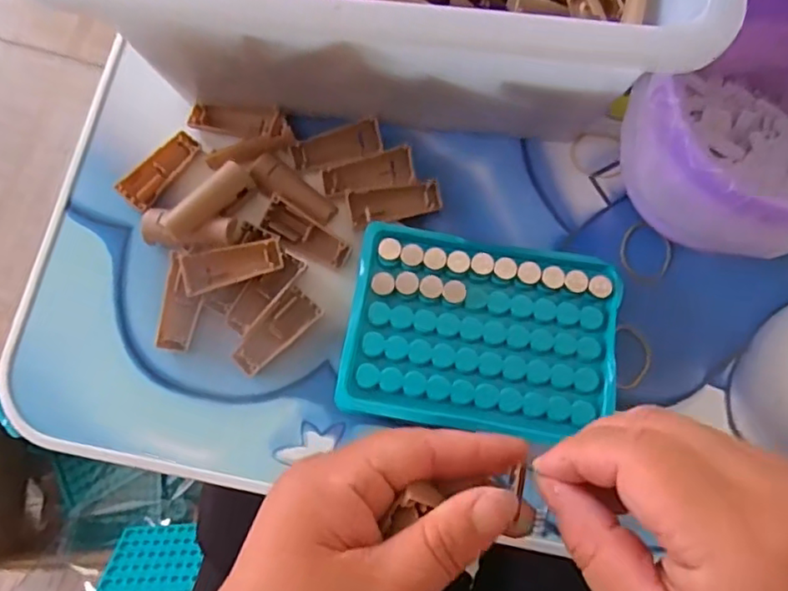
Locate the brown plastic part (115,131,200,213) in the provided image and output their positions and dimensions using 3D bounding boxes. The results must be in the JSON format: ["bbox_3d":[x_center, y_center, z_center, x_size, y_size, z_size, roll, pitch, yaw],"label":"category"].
[{"bbox_3d":[-0.128,-0.069,0.330,0.020,0.011,0.049,36,80,9],"label":"brown plastic part"}]

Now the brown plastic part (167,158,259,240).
[{"bbox_3d":[-0.095,-0.048,0.312,0.018,0.010,0.050,41,69,10],"label":"brown plastic part"}]

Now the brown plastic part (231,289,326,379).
[{"bbox_3d":[-0.060,0.019,0.307,0.020,0.006,0.048,43,81,10],"label":"brown plastic part"}]

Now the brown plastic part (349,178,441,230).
[{"bbox_3d":[0.001,-0.051,0.327,0.049,0.009,0.018,-14,77,-2],"label":"brown plastic part"}]

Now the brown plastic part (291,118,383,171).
[{"bbox_3d":[-0.031,-0.082,0.332,0.048,0.005,0.019,-17,77,-3],"label":"brown plastic part"}]

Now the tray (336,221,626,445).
[{"bbox_3d":[0.044,0.019,0.302,0.129,0.018,0.095,7,77,3],"label":"tray"}]

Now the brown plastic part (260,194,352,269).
[{"bbox_3d":[-0.046,-0.032,0.320,0.050,0.008,0.018,30,79,8],"label":"brown plastic part"}]

